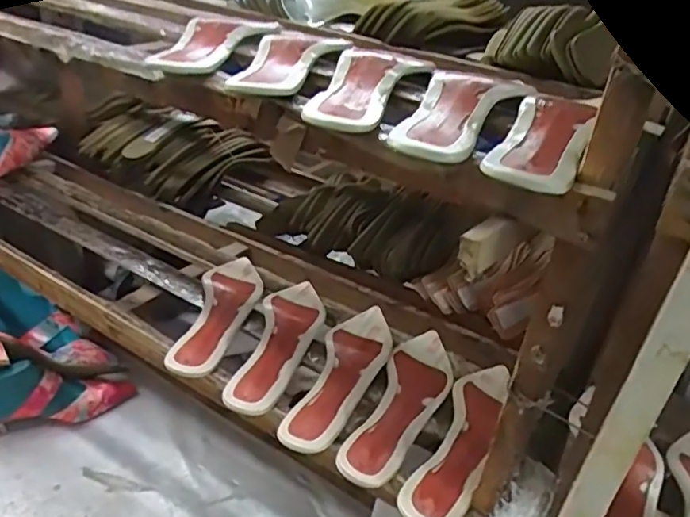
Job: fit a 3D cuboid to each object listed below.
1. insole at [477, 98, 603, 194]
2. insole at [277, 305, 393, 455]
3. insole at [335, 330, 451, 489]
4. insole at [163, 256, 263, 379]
[{"bbox_3d":[0.141,-0.085,0.397,0.054,0.020,0.160,19,34,19],"label":"insole"},{"bbox_3d":[0.000,0.121,0.627,0.072,0.021,0.235,15,33,13],"label":"insole"},{"bbox_3d":[0.068,0.146,0.609,0.067,0.018,0.238,18,33,18],"label":"insole"},{"bbox_3d":[-0.148,0.056,0.694,0.069,0.009,0.229,8,32,3],"label":"insole"}]

